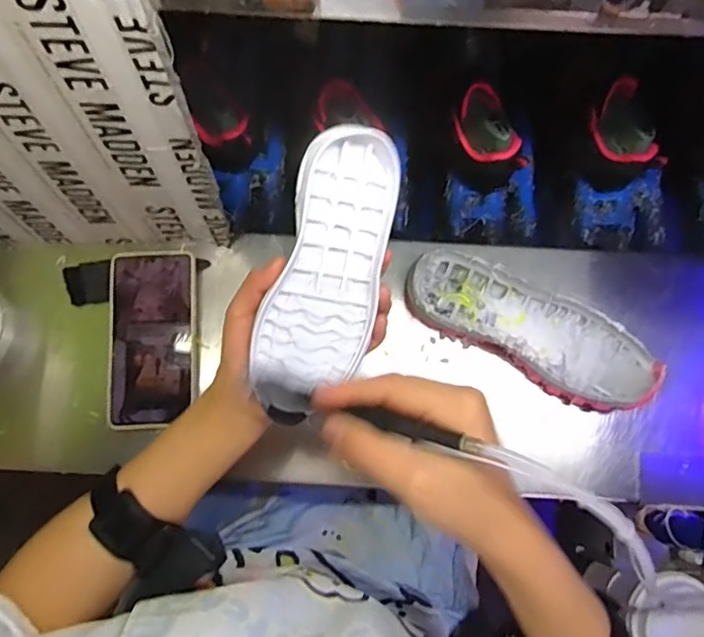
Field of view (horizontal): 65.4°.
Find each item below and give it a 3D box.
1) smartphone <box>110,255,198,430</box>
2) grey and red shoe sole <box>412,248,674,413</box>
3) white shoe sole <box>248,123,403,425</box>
[{"bbox_3d":[-0.188,0.017,0.518,0.082,0.014,0.164,-3,71,-1],"label":"smartphone"},{"bbox_3d":[0.168,0.007,0.518,0.246,0.041,0.084,26,73,9],"label":"grey and red shoe sole"},{"bbox_3d":[-0.017,-0.027,0.376,0.071,0.032,0.198,17,96,3],"label":"white shoe sole"}]

